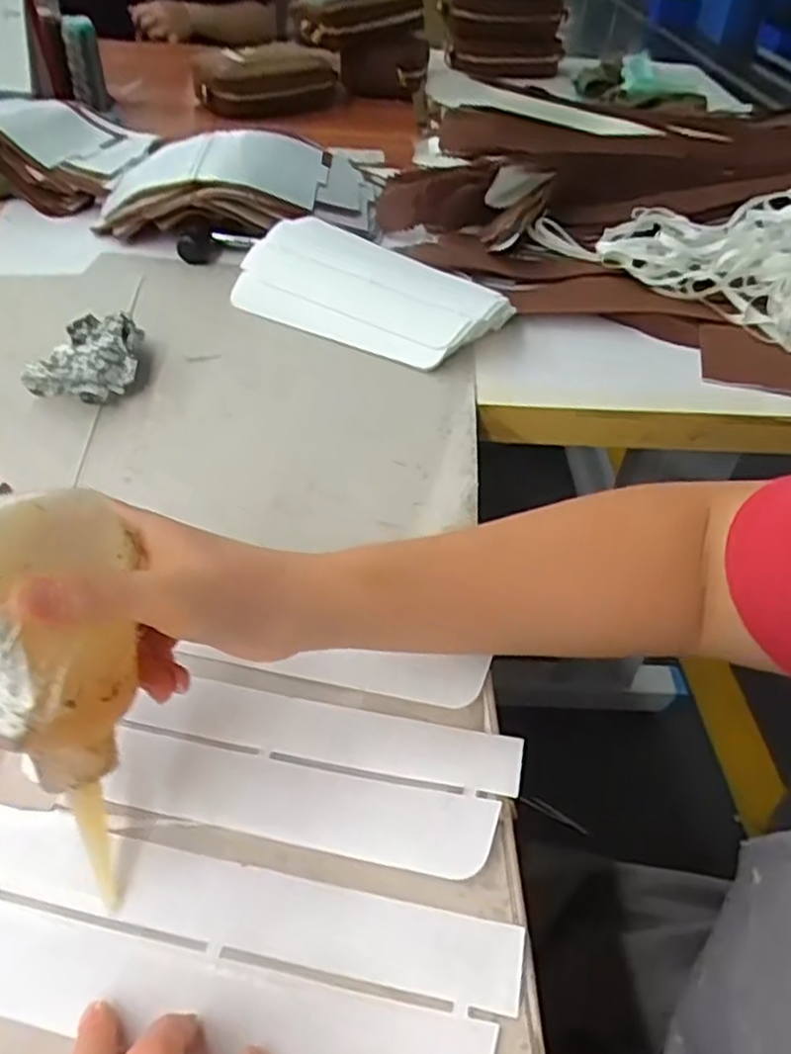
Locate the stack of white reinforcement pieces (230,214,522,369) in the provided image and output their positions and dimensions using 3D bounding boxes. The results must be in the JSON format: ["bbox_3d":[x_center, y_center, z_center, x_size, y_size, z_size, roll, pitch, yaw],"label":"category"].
[{"bbox_3d":[-0.031,-0.209,0.631,0.239,0.024,0.129,27,64,22],"label":"stack of white reinforcement pieces"}]

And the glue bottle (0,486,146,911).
[{"bbox_3d":[-0.126,0.063,0.280,0.061,0.153,0.039,-12,12,-18],"label":"glue bottle"}]

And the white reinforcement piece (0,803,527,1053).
[{"bbox_3d":[-0.070,0.162,0.278,0.224,0.004,0.069,10,43,8],"label":"white reinforcement piece"}]

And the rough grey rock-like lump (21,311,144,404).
[{"bbox_3d":[-0.226,-0.125,0.539,0.067,0.039,0.065,10,43,5],"label":"rough grey rock-like lump"}]

